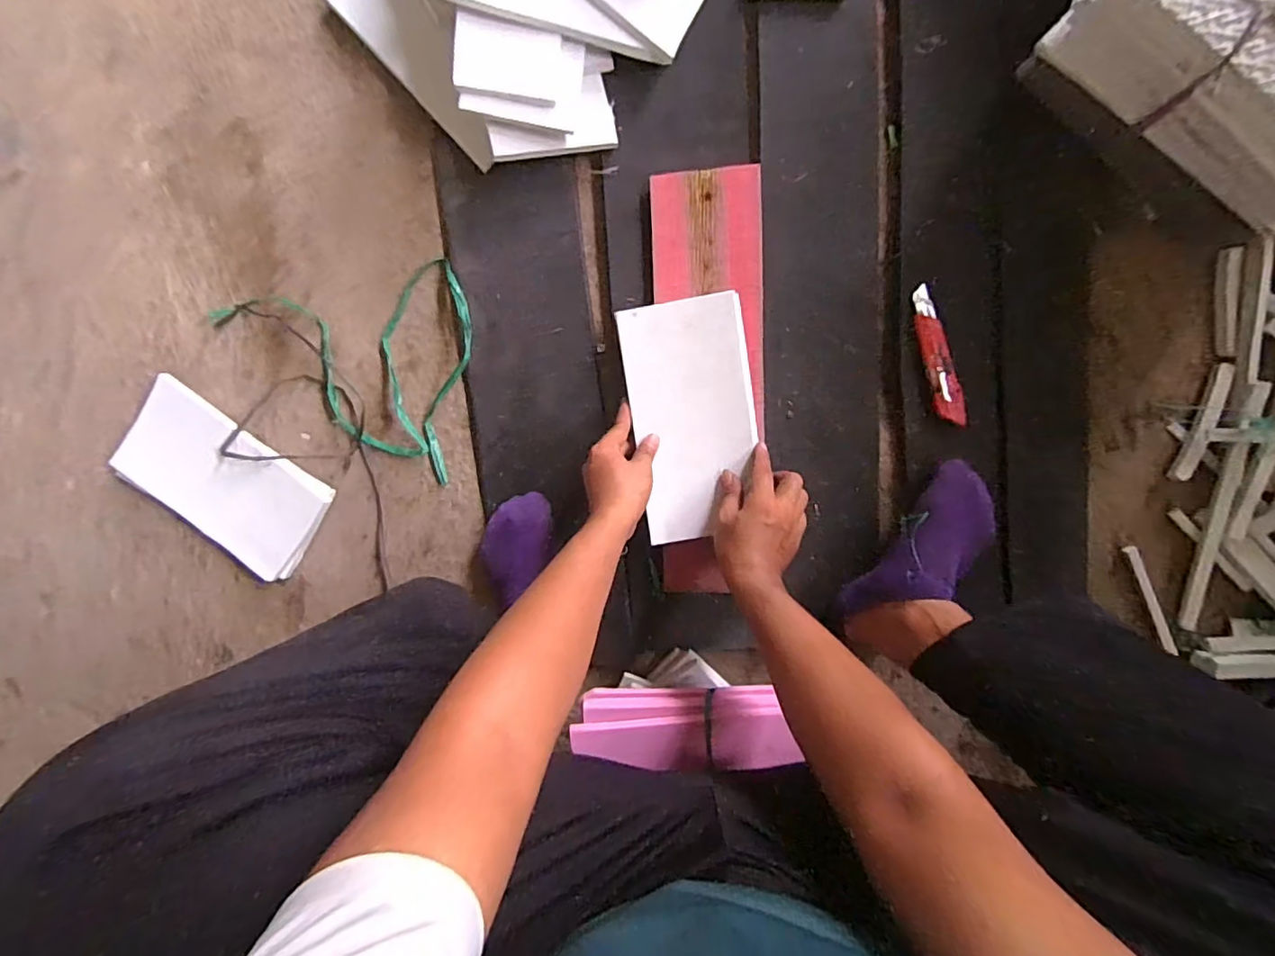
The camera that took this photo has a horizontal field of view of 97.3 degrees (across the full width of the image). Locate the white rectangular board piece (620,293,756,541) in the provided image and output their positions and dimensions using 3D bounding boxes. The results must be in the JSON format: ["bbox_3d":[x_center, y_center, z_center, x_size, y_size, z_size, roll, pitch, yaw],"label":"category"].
[{"bbox_3d":[0.065,-0.067,0.642,0.138,0.019,0.264,-9,97,5],"label":"white rectangular board piece"}]

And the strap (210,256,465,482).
[{"bbox_3d":[-0.373,-0.165,0.701,0.334,0.017,0.259,16,99,2],"label":"strap"}]

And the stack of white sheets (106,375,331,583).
[{"bbox_3d":[-0.539,0.007,0.730,0.266,0.024,0.154,35,99,-1],"label":"stack of white sheets"}]

